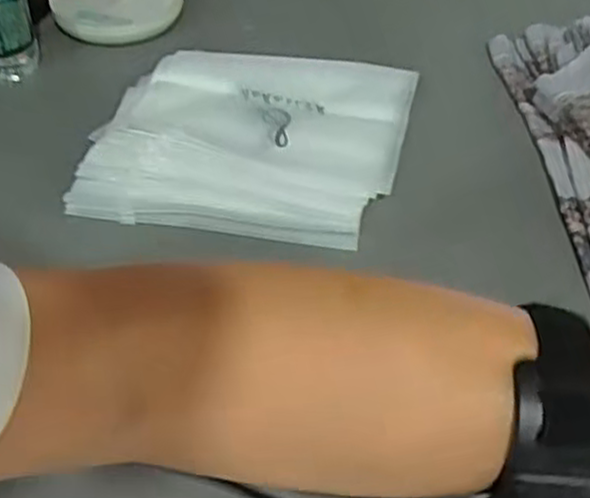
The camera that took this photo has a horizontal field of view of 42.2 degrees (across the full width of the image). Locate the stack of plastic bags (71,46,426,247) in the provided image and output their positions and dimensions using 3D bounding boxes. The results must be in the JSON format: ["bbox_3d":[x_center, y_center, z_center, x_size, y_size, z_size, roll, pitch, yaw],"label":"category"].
[{"bbox_3d":[-0.037,-0.097,0.657,0.251,0.039,0.226,7,46,6],"label":"stack of plastic bags"}]

